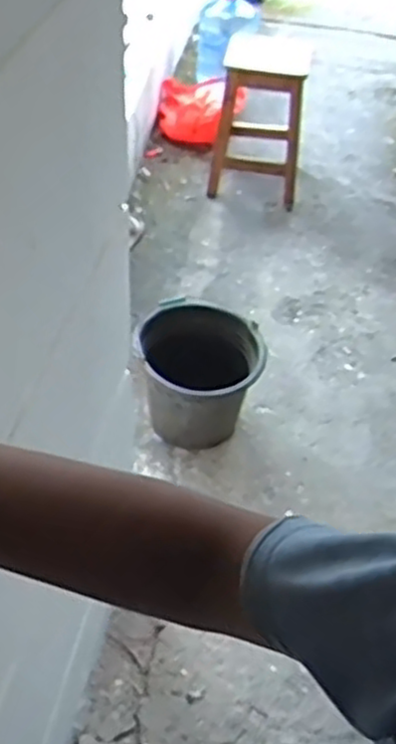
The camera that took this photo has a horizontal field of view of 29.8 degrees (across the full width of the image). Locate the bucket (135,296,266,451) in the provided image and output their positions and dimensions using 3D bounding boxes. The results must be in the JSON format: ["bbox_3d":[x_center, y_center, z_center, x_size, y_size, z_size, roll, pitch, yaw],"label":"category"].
[{"bbox_3d":[0.003,0.016,1.958,0.300,0.275,0.327,2,48,-2],"label":"bucket"}]

